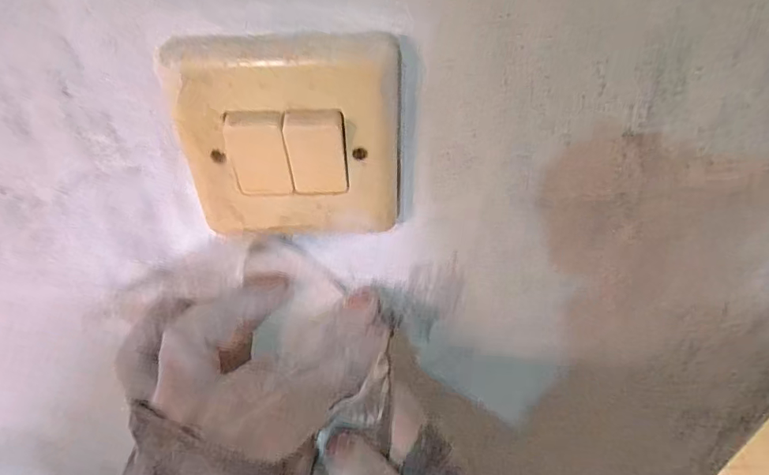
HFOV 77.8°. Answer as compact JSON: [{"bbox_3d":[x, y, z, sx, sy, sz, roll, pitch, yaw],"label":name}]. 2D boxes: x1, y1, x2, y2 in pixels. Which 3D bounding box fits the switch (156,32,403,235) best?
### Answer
[{"bbox_3d":[-0.033,-0.034,0.176,0.078,0.077,0.010,-3,40,-2],"label":"switch"}]

